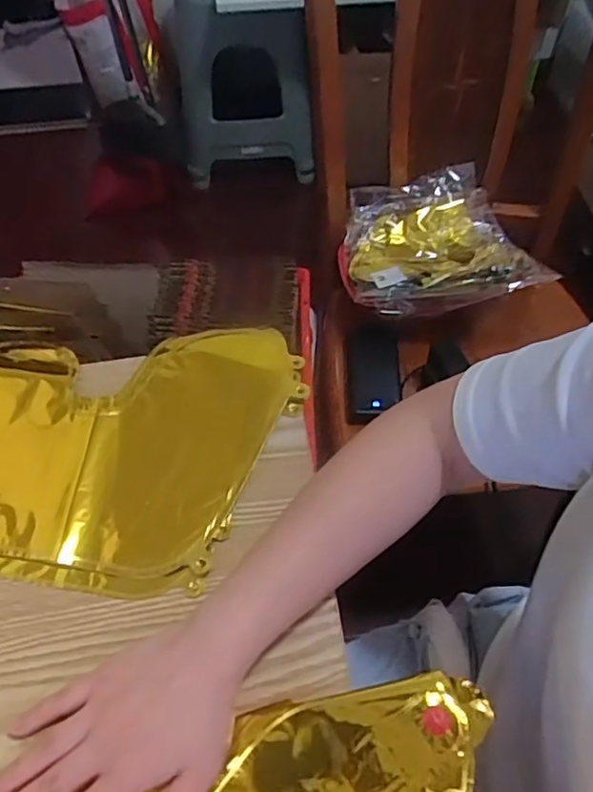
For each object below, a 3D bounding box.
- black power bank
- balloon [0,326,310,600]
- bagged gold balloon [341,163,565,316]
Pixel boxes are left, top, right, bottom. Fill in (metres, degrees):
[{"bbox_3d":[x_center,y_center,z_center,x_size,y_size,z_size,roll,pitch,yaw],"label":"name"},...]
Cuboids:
[{"bbox_3d":[0.108,-0.033,0.913,0.077,0.017,0.155,1,56,2],"label":"black power bank"},{"bbox_3d":[-0.211,0.042,0.476,0.425,0.014,0.218,-5,56,-2],"label":"balloon"},{"bbox_3d":[0.202,-0.227,0.950,0.266,0.065,0.255,-5,56,-1],"label":"bagged gold balloon"}]

